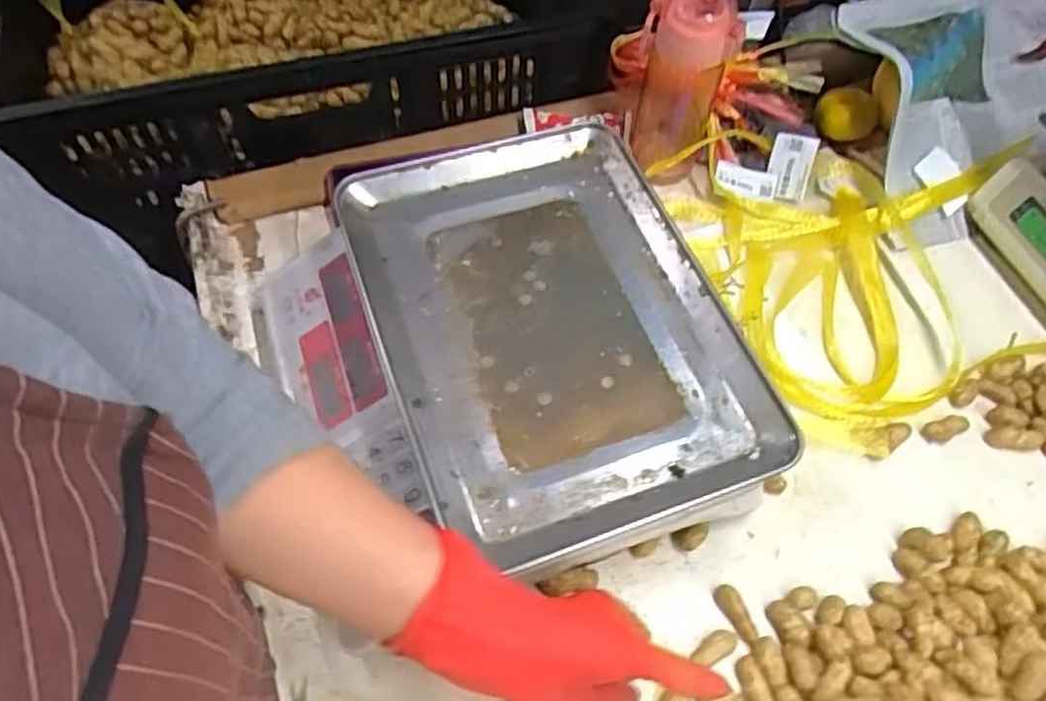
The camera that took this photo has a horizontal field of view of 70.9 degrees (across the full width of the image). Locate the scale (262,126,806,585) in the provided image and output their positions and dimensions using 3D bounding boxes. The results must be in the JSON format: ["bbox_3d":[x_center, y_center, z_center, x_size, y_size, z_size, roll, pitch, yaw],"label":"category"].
[{"bbox_3d":[-0.014,0.005,0.550,0.293,0.101,0.325,-18,60,-13],"label":"scale"}]

